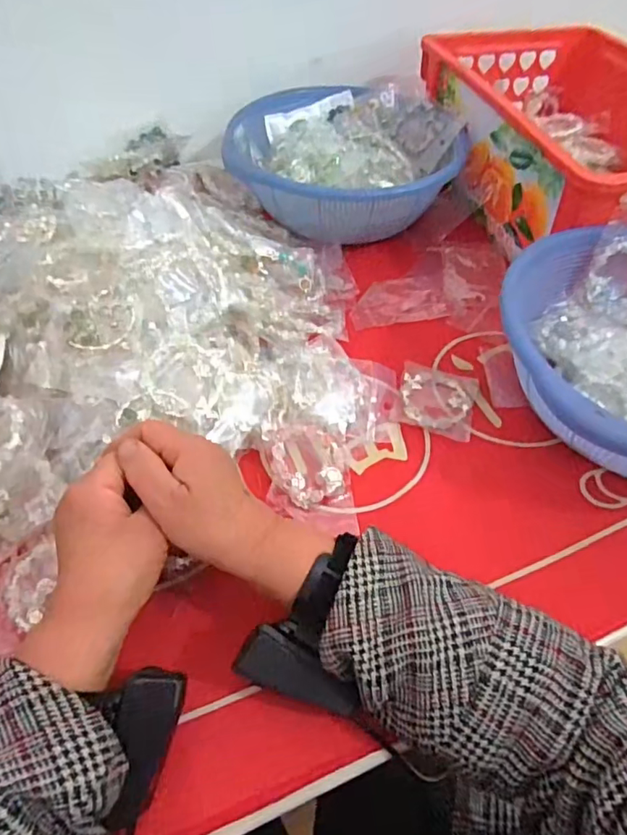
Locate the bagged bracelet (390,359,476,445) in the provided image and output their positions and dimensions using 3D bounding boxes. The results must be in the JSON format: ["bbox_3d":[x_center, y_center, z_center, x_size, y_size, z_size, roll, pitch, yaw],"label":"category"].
[{"bbox_3d":[0.108,-0.015,0.477,0.067,0.010,0.071,15,51,11],"label":"bagged bracelet"}]

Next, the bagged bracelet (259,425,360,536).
[{"bbox_3d":[-0.003,0.045,0.418,0.065,0.026,0.088,-6,50,-6],"label":"bagged bracelet"}]

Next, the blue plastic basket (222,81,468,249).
[{"bbox_3d":[0.032,-0.296,0.632,0.264,0.083,0.229,-16,52,-14],"label":"blue plastic basket"}]

